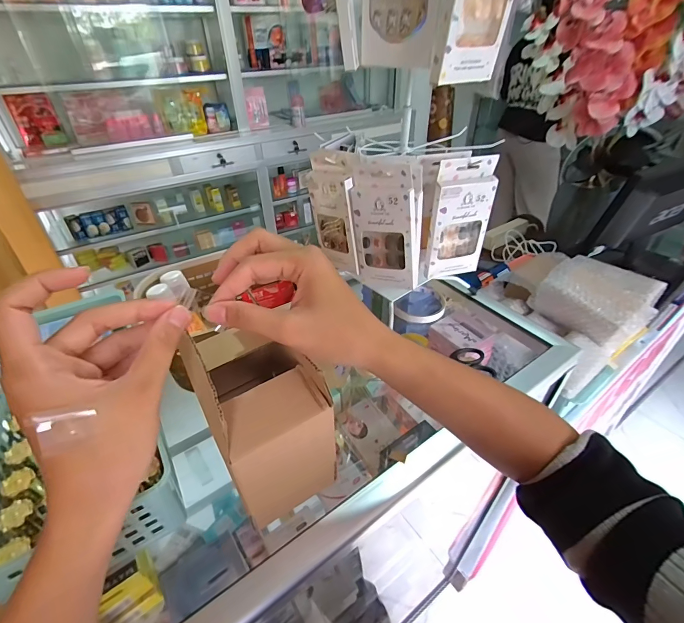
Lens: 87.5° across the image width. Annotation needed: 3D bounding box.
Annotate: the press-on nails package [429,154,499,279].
[{"bbox_3d":[0.139,-0.105,0.420,0.066,0.138,0.016,-10,38,-11],"label":"press-on nails package"}]

